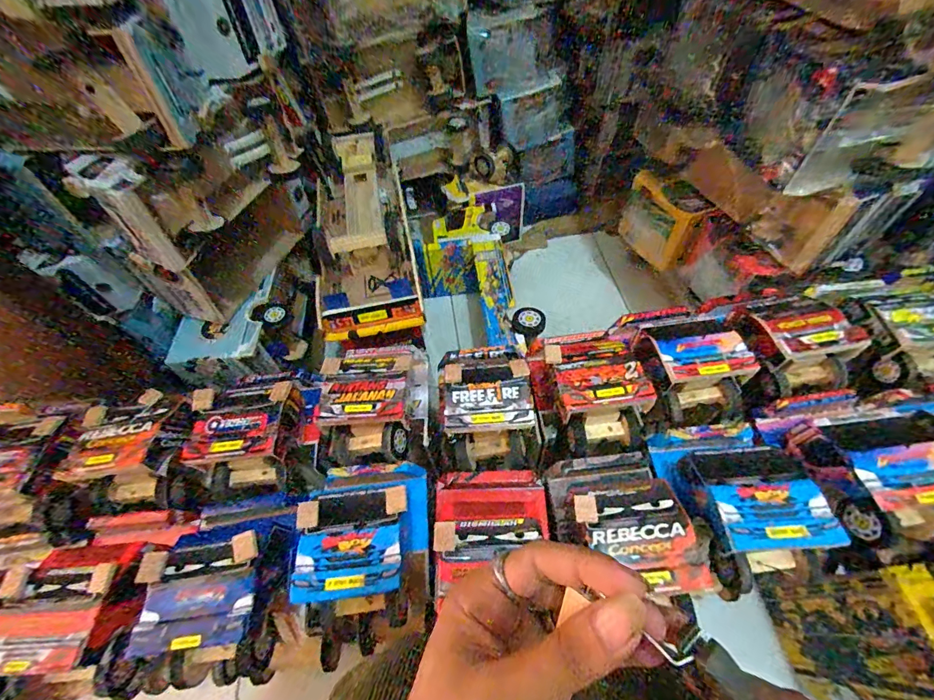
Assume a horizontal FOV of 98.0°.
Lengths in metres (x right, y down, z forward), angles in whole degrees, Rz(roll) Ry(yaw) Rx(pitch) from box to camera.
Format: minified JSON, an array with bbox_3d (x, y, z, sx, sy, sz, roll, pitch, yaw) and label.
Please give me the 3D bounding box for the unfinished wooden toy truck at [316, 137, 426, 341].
[{"bbox_3d":[-0.187,-0.212,0.740,0.163,0.120,0.433,-11,56,-4],"label":"unfinished wooden toy truck"}]

